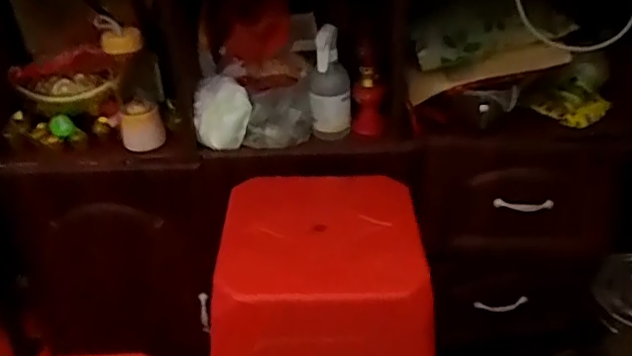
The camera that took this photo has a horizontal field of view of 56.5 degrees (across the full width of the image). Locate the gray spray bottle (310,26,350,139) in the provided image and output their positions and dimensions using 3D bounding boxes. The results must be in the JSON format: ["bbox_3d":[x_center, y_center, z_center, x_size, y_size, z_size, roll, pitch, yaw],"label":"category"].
[{"bbox_3d":[0.023,-0.166,1.021,0.069,0.233,0.055,0,53,5],"label":"gray spray bottle"}]

